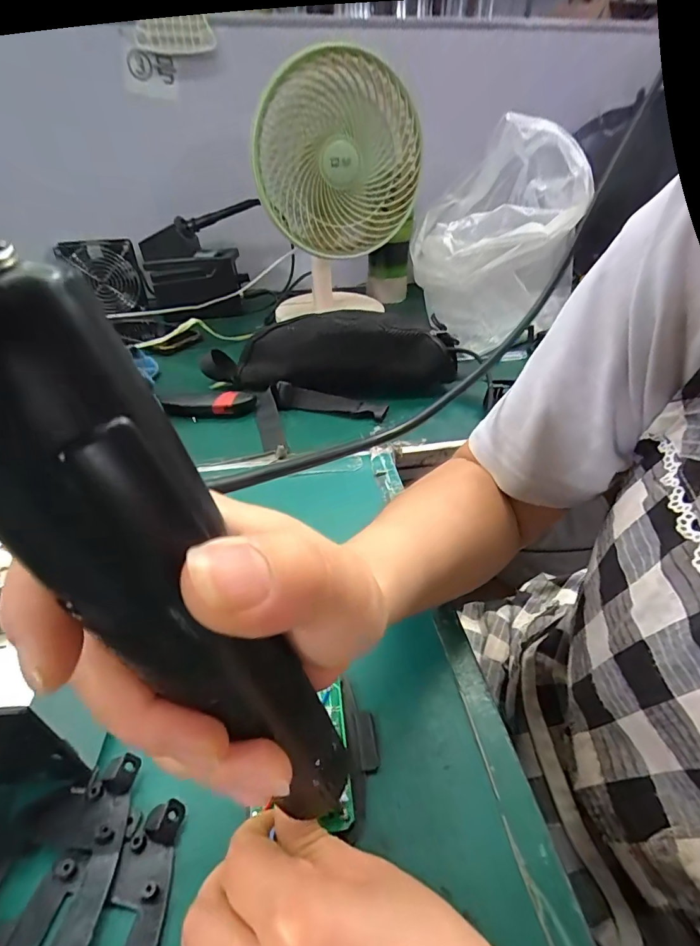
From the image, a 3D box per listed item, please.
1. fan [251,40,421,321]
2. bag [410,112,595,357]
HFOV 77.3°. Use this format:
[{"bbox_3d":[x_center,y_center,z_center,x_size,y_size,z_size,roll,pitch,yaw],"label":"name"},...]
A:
[{"bbox_3d":[-0.026,-0.386,0.638,0.205,0.314,0.162,-9,40,-10],"label":"fan"},{"bbox_3d":[0.221,-0.353,0.654,0.217,0.256,0.223,17,42,21],"label":"bag"}]

